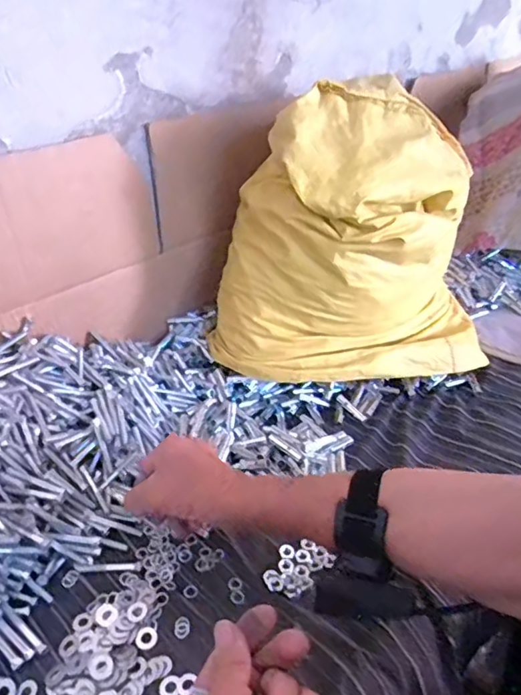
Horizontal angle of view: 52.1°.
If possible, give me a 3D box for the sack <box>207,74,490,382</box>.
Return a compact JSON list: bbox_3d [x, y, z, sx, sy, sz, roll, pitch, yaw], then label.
[{"bbox_3d":[0.116,-0.111,0.633,0.343,0.324,0.154,-5,34,-6],"label":"sack"}]

